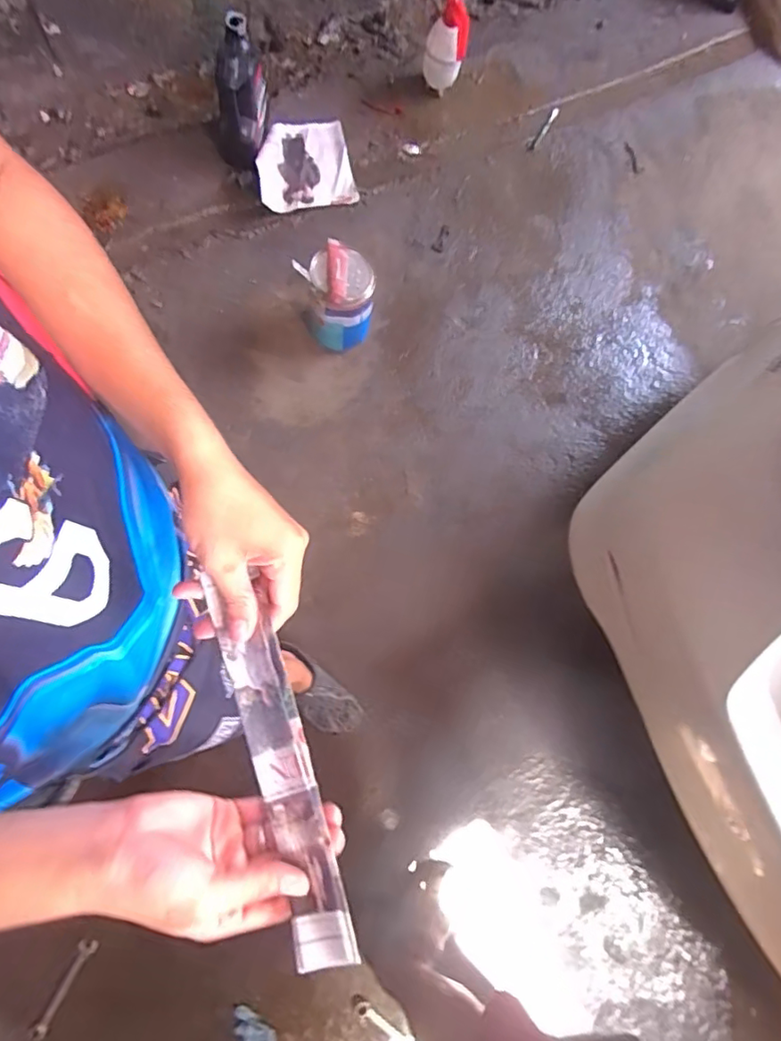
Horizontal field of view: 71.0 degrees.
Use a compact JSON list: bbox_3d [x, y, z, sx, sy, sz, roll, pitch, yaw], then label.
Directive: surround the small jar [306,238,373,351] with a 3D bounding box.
[{"bbox_3d":[-0.130,-0.562,1.391,0.172,0.217,0.162,1,80,-5],"label":"small jar"}]

